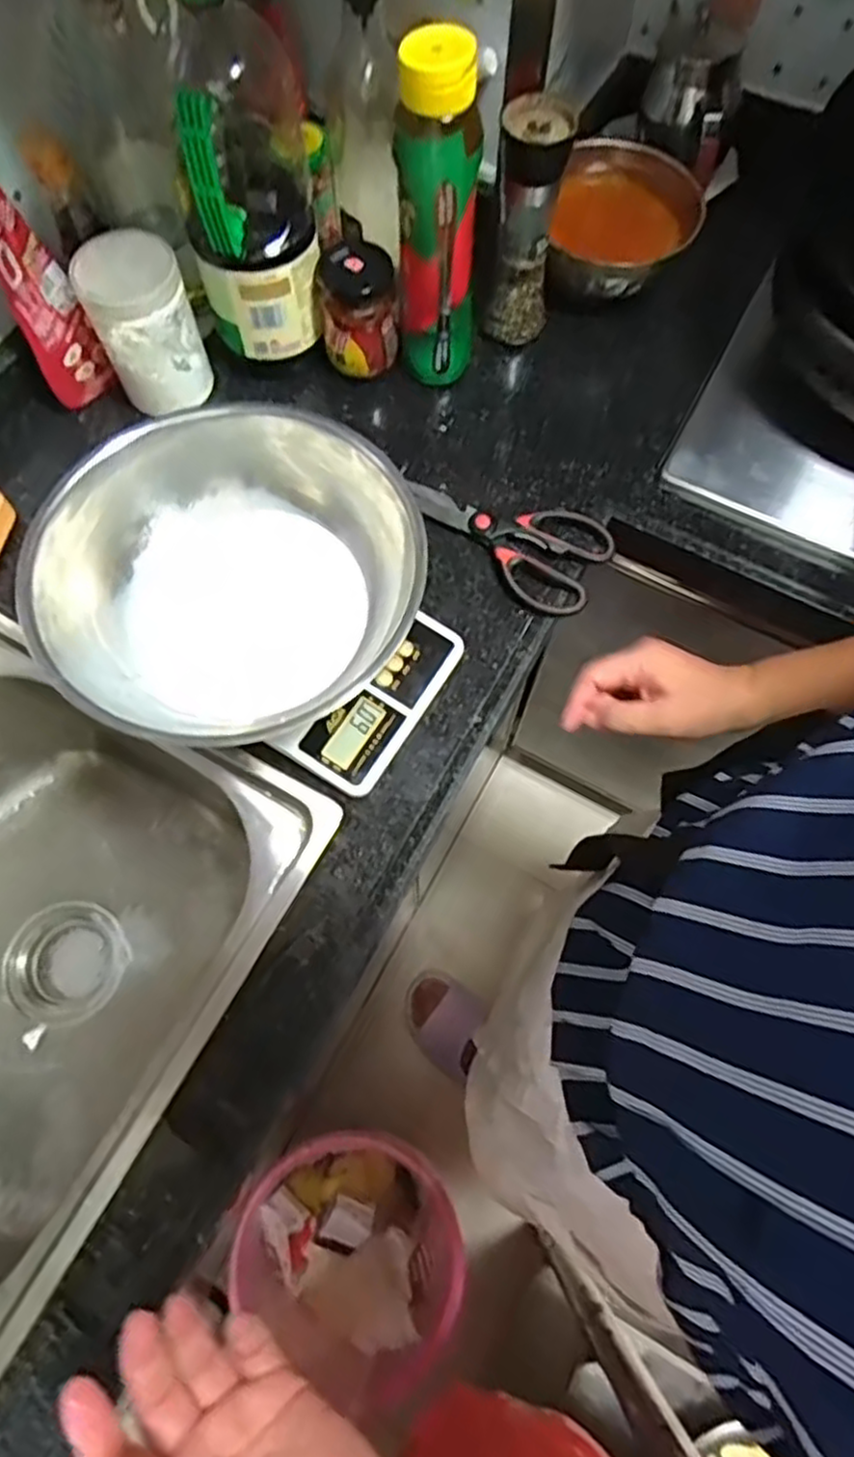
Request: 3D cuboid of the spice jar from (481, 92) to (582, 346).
[{"bbox_3d":[0.087,-0.435,0.634,0.056,0.182,0.050,0,69,0],"label":"spice jar"}]

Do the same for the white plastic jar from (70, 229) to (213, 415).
[{"bbox_3d":[-0.243,-0.347,0.629,0.080,0.110,0.087,0,69,0],"label":"white plastic jar"}]

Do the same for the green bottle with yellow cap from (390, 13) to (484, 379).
[{"bbox_3d":[0.008,-0.399,0.586,0.061,0.244,0.050,6,69,2],"label":"green bottle with yellow cap"}]

